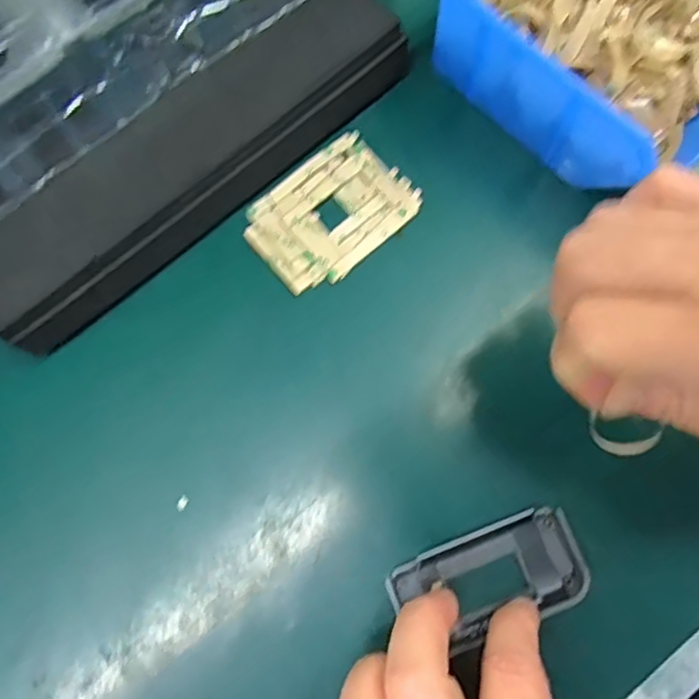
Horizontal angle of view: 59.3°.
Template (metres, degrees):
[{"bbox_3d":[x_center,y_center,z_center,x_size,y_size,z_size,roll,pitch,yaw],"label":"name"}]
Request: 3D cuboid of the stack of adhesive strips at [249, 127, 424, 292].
[{"bbox_3d":[-0.009,-0.063,0.284,0.073,0.004,0.053,-41,80,-8],"label":"stack of adhesive strips"}]

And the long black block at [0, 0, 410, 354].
[{"bbox_3d":[-0.068,-0.082,0.271,0.208,0.035,0.057,-40,80,-7],"label":"long black block"}]

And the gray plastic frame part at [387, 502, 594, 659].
[{"bbox_3d":[0.056,0.093,0.247,0.076,0.011,0.038,-22,78,-4],"label":"gray plastic frame part"}]

